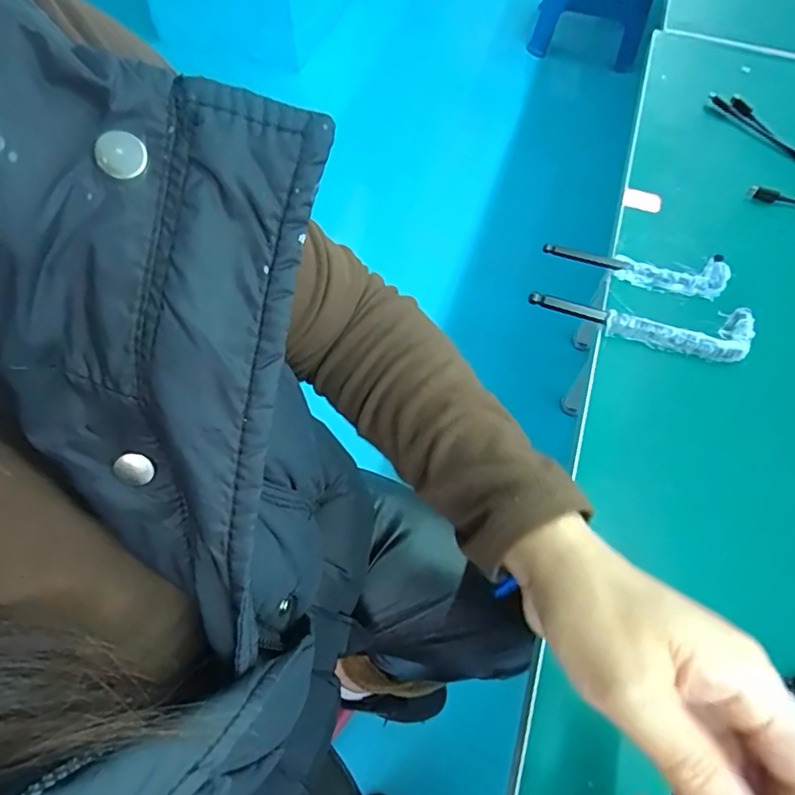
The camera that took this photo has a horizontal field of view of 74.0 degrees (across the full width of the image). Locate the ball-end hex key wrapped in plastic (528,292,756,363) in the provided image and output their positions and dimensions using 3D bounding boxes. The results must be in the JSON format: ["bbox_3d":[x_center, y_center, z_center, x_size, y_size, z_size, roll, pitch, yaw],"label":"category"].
[{"bbox_3d":[0.200,-0.064,0.436,0.178,0.017,0.044,10,62,4],"label":"ball-end hex key wrapped in plastic"}]

